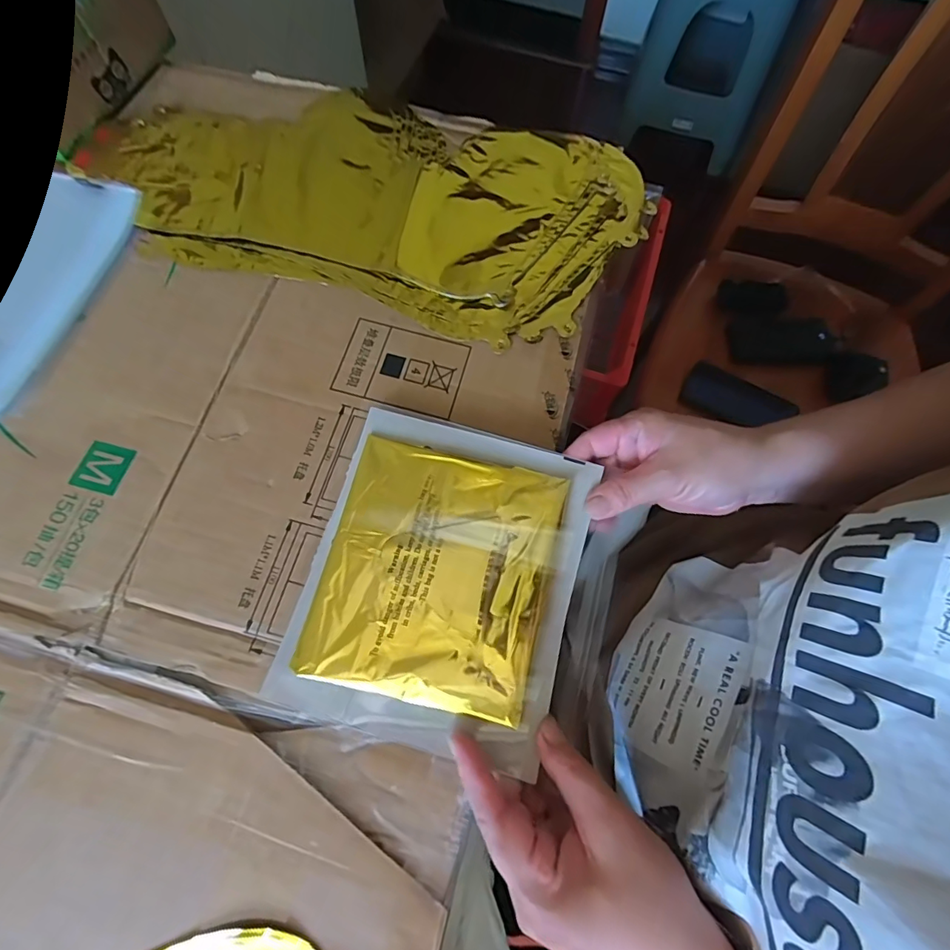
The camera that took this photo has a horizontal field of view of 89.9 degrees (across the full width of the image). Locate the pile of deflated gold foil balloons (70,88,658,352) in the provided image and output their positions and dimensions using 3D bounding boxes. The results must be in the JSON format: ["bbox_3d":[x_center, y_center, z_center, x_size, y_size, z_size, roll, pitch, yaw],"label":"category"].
[{"bbox_3d":[-0.093,-0.245,0.407,0.453,0.014,0.227,16,71,5],"label":"pile of deflated gold foil balloons"}]

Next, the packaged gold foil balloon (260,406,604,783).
[{"bbox_3d":[-0.020,0.060,0.297,0.162,0.019,0.190,15,71,4],"label":"packaged gold foil balloon"}]

